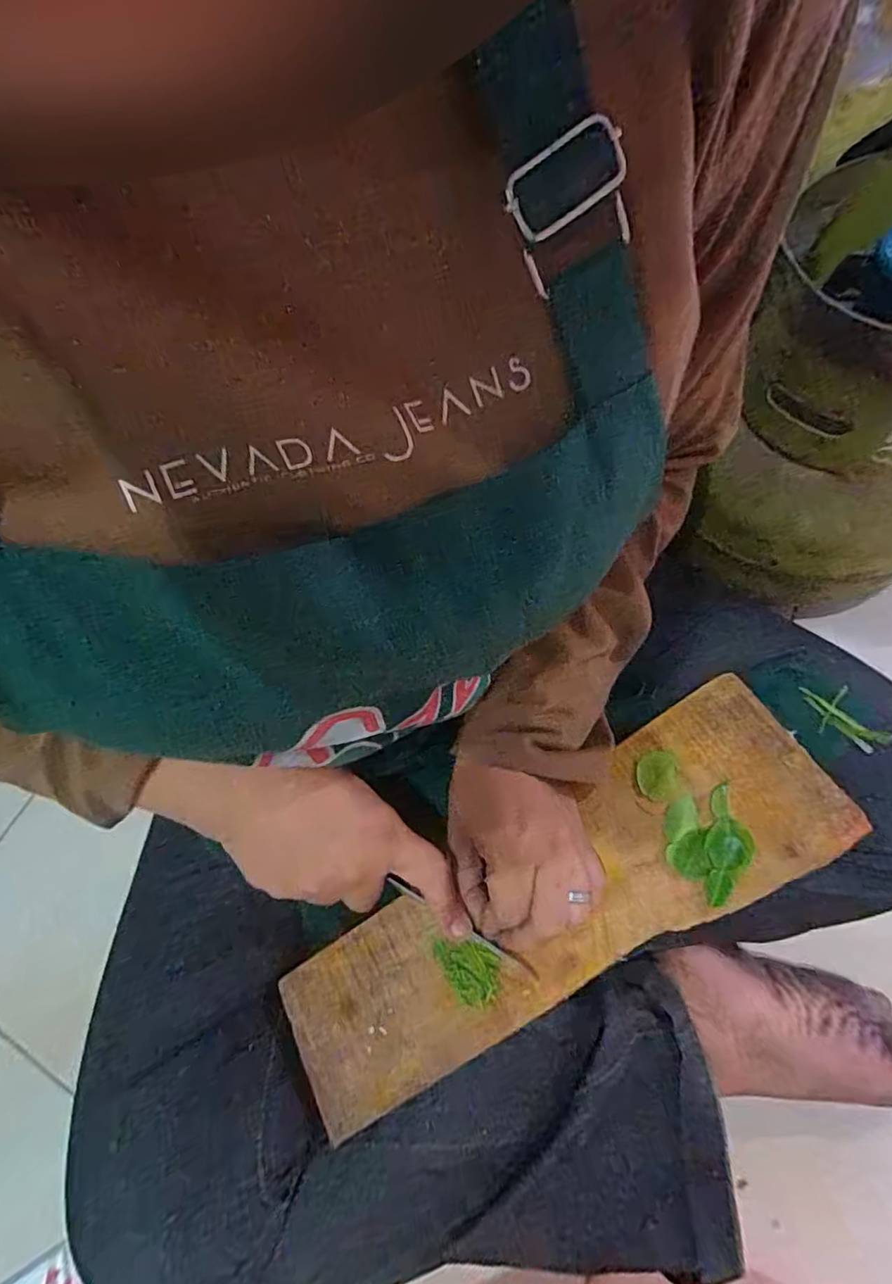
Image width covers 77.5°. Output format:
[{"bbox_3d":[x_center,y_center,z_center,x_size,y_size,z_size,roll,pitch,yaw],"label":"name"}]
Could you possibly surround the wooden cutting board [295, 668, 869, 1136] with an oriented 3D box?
[{"bbox_3d":[0.064,0.144,0.320,0.332,0.014,0.105,-29,61,-5],"label":"wooden cutting board"}]

